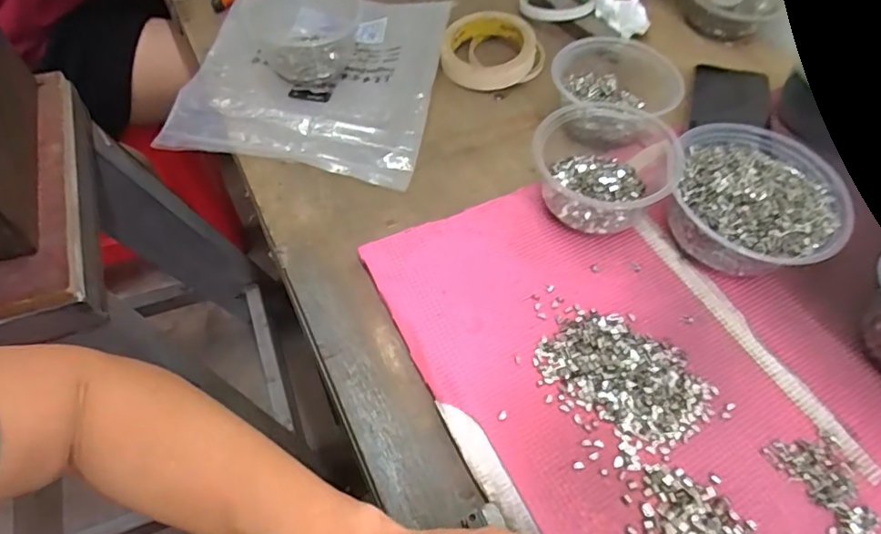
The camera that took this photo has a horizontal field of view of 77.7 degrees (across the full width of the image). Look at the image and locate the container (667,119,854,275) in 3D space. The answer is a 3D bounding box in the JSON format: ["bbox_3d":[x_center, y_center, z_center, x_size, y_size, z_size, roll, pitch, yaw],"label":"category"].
[{"bbox_3d":[0.250,-0.052,0.441,0.124,0.057,0.130,2,56,-3],"label":"container"}]

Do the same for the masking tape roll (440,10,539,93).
[{"bbox_3d":[0.054,-0.231,0.584,0.101,0.034,0.102,5,59,3],"label":"masking tape roll"}]

